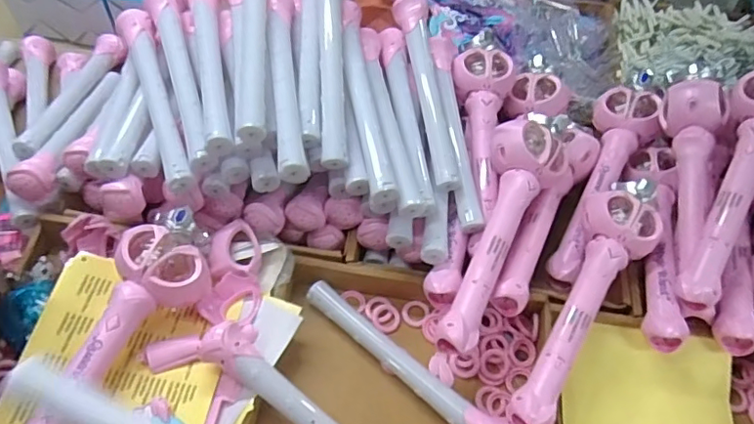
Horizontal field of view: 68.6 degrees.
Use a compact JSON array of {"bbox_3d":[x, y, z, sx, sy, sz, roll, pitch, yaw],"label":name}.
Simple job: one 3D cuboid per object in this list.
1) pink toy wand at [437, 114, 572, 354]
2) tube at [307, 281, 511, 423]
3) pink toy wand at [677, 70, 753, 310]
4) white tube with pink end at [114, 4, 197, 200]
[{"bbox_3d":[0.150,0.013,0.692,0.103,0.070,0.328,24,57,13],"label":"pink toy wand"},{"bbox_3d":[0.032,0.187,0.674,0.313,0.036,0.046,37,61,21],"label":"tube"},{"bbox_3d":[0.481,-0.036,0.731,0.098,0.101,0.357,26,82,15],"label":"pink toy wand"},{"bbox_3d":[-0.292,-0.156,0.734,0.044,0.054,0.303,-19,58,-15],"label":"white tube with pink end"}]

